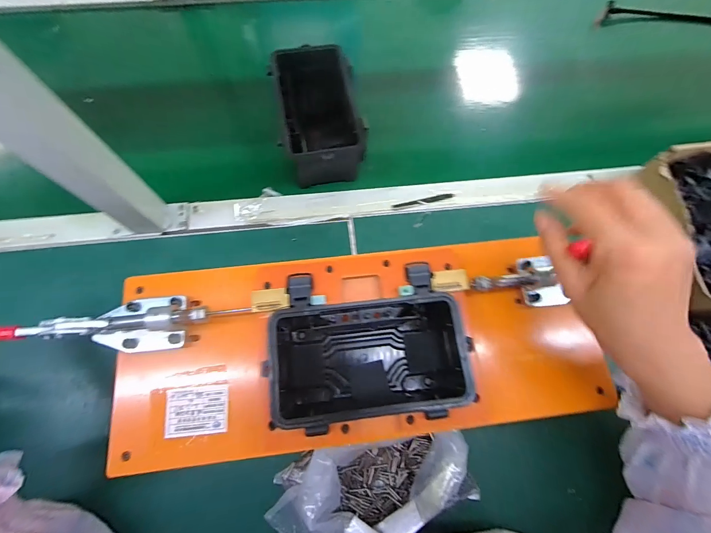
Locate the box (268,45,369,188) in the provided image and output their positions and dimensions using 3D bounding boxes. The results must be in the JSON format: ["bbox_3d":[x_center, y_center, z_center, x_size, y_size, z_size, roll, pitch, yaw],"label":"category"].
[{"bbox_3d":[-0.049,-0.205,0.443,0.103,0.081,0.172,-10,73,-5],"label":"box"}]

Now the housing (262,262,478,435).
[{"bbox_3d":[0.010,0.077,0.323,0.177,0.081,0.139,-5,73,-4],"label":"housing"}]

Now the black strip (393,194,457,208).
[{"bbox_3d":[0.096,-0.092,0.451,0.090,0.006,0.009,-12,73,-6],"label":"black strip"}]

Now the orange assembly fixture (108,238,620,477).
[{"bbox_3d":[0.010,0.082,0.317,0.449,0.081,0.179,-4,73,-3],"label":"orange assembly fixture"}]

